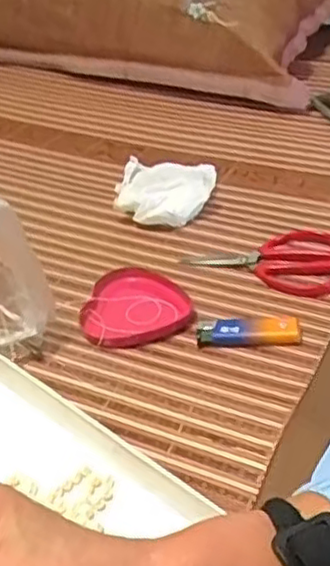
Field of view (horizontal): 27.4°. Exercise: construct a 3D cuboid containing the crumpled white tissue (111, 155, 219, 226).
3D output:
[{"bbox_3d":[0.000,-0.103,0.730,0.102,0.025,0.144,3,39,4],"label":"crumpled white tissue"}]

